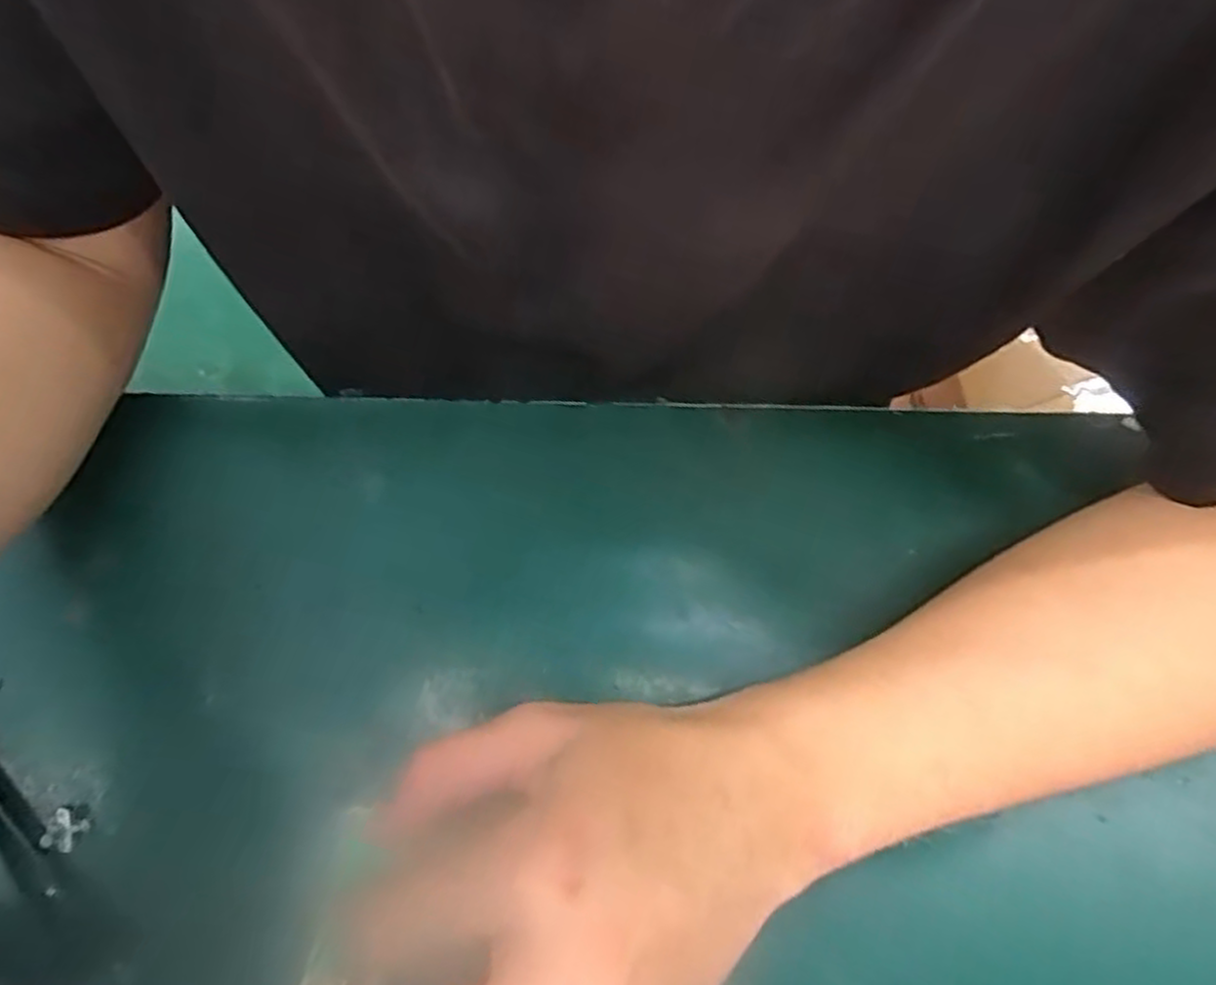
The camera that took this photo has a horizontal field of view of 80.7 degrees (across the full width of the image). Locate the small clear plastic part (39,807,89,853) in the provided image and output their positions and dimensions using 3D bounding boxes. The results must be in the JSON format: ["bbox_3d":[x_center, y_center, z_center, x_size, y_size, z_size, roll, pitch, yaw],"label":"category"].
[{"bbox_3d":[-0.183,0.113,0.240,0.009,0.009,0.011,24,71,7],"label":"small clear plastic part"}]

